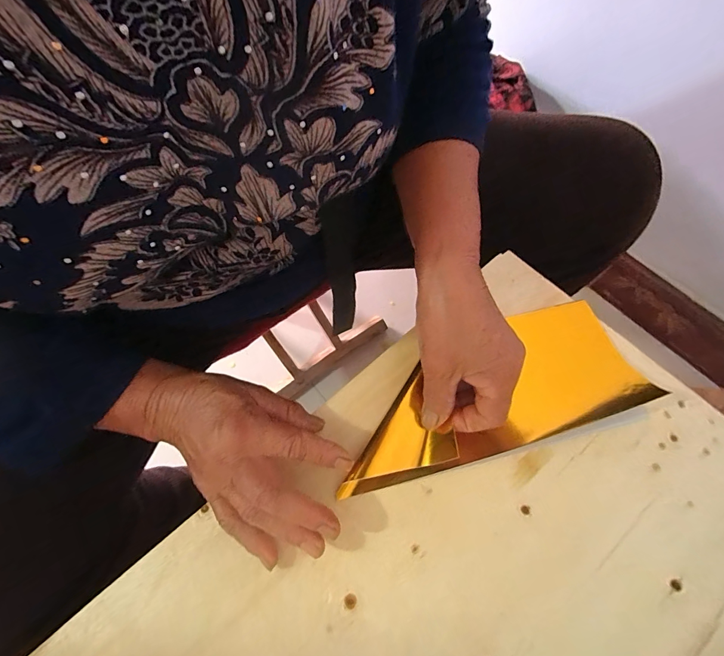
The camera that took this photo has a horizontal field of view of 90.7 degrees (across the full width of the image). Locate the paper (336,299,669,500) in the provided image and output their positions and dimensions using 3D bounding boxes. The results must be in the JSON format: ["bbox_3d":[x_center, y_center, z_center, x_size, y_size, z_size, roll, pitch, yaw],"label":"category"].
[{"bbox_3d":[0.094,0.052,0.289,0.241,0.027,0.100,-18,55,-5],"label":"paper"}]

